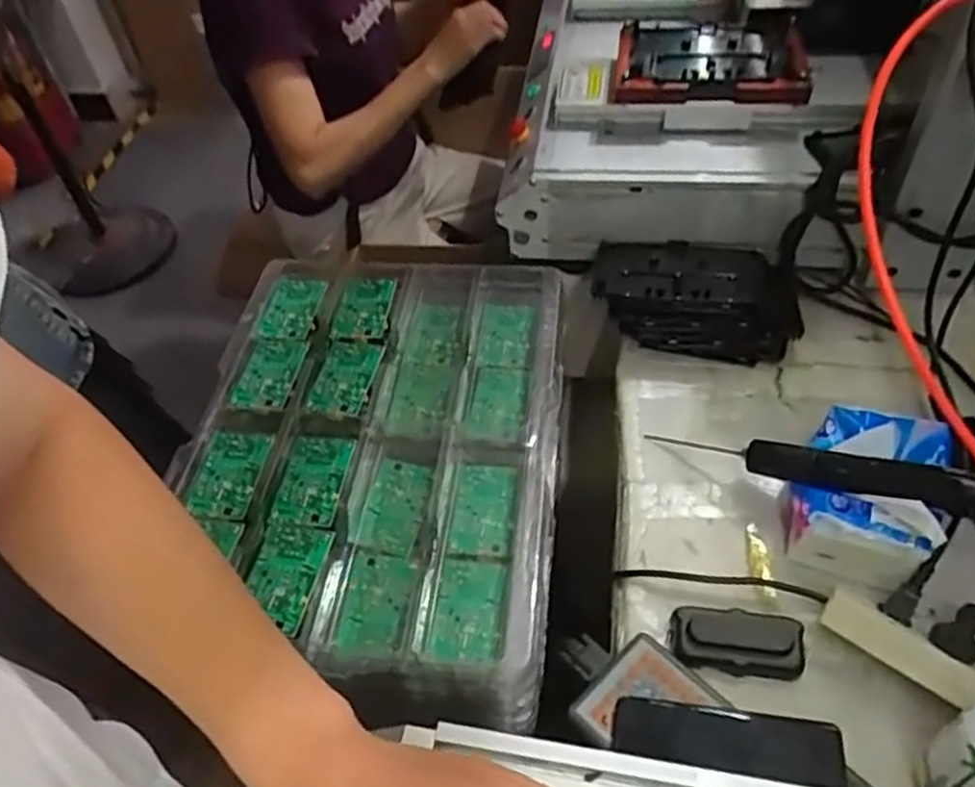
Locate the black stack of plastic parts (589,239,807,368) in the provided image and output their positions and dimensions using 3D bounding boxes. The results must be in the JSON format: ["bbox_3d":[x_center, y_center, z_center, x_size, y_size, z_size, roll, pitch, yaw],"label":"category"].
[{"bbox_3d":[0.238,-0.108,0.890,0.230,0.090,0.139,8,50,13],"label":"black stack of plastic parts"}]

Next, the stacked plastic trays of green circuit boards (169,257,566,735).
[{"bbox_3d":[-0.119,0.047,0.797,0.376,0.083,0.535,2,49,8],"label":"stacked plastic trays of green circuit boards"}]

